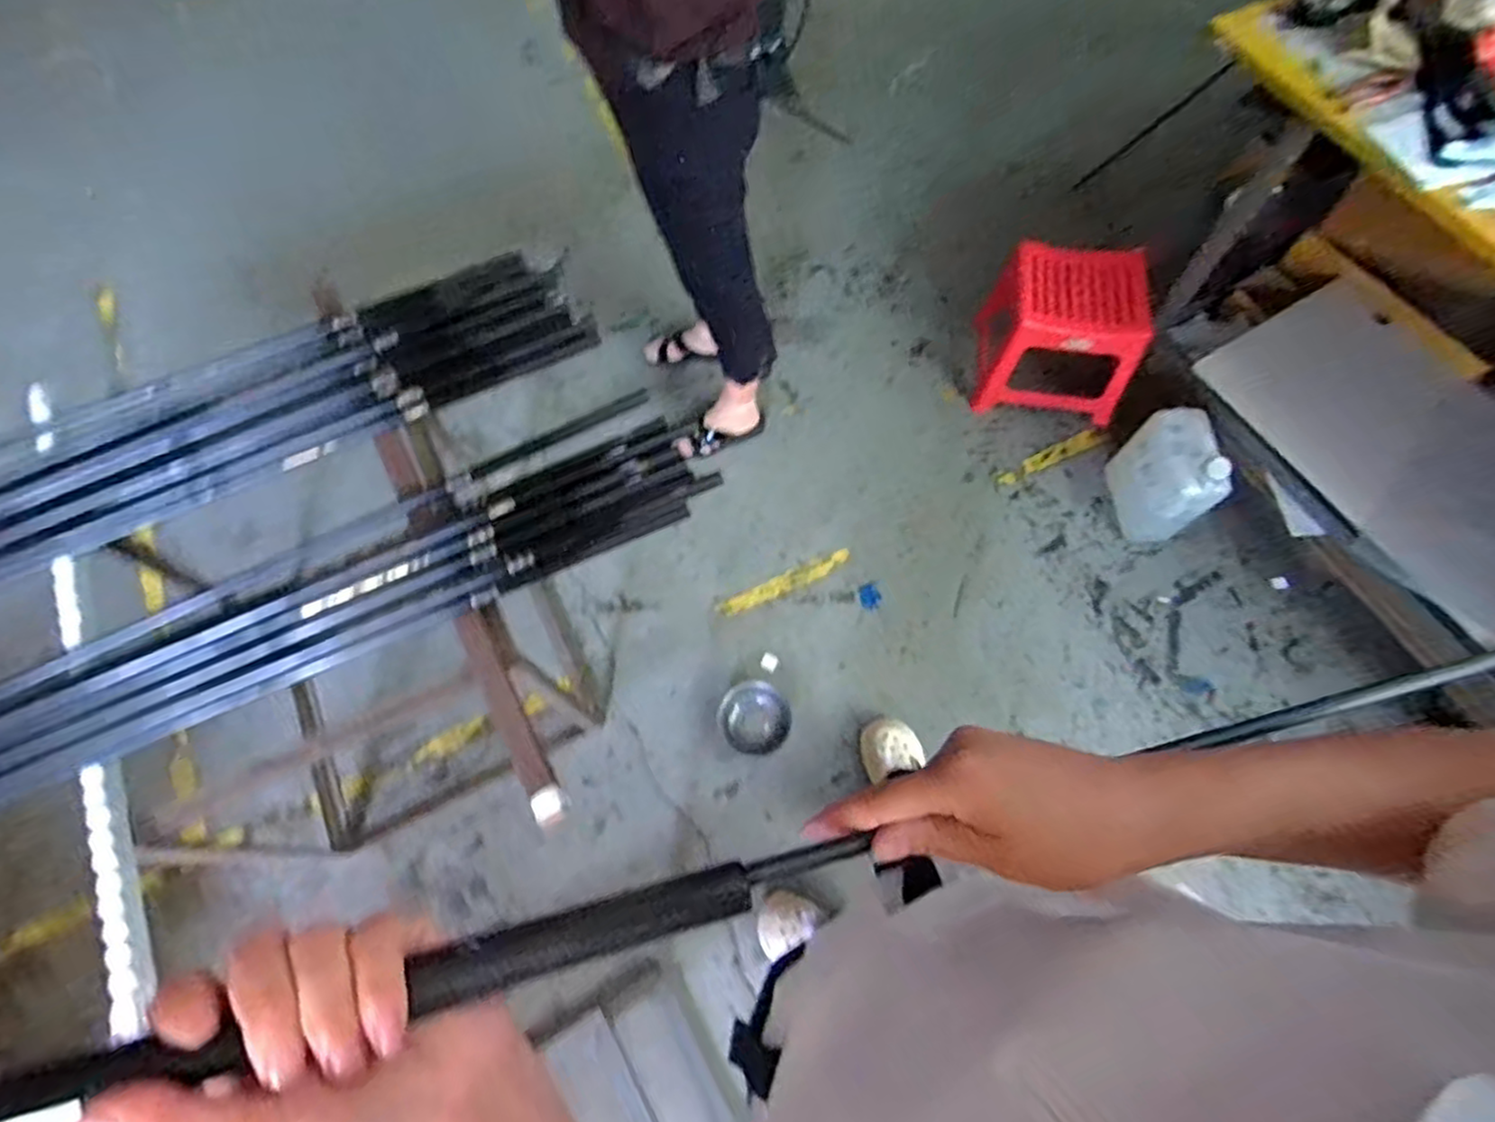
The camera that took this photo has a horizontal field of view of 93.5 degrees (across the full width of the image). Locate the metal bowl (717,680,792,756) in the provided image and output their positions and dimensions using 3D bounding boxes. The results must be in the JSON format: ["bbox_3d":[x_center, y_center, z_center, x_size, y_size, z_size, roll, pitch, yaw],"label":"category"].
[{"bbox_3d":[0.016,0.310,1.389,0.133,0.053,0.139,-1,67,1],"label":"metal bowl"}]

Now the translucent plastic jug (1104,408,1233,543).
[{"bbox_3d":[0.826,-0.171,1.420,0.133,0.288,0.210,-13,67,-4],"label":"translucent plastic jug"}]

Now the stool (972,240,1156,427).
[{"bbox_3d":[0.678,-0.480,1.549,0.311,0.296,0.282,13,68,7],"label":"stool"}]

